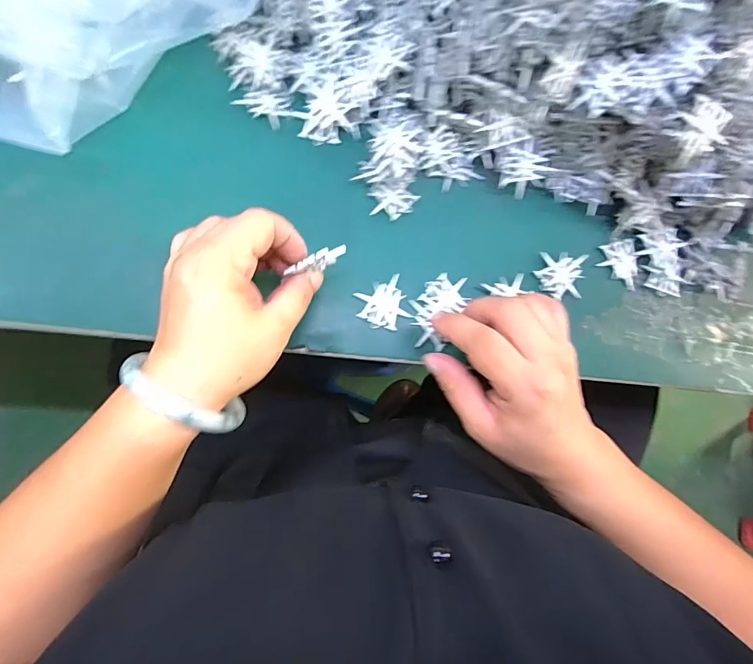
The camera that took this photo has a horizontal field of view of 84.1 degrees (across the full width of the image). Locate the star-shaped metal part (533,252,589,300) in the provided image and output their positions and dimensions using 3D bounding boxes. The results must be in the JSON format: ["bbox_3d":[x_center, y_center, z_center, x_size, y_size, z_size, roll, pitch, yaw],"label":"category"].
[{"bbox_3d":[0.139,-0.045,0.315,0.035,0.006,0.035,20,84,-4],"label":"star-shaped metal part"}]

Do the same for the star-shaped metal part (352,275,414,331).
[{"bbox_3d":[0.005,-0.018,0.295,0.035,0.004,0.035,-19,88,-7],"label":"star-shaped metal part"}]

